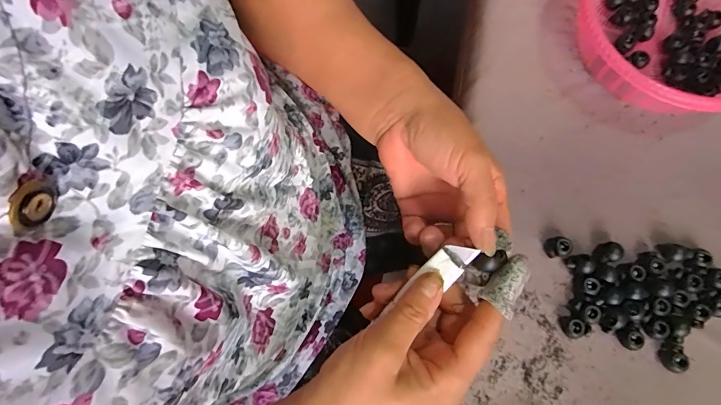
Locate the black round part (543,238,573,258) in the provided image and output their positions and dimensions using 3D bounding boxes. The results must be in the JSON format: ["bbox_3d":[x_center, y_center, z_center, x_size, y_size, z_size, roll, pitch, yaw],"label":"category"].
[{"bbox_3d":[0.153,0.035,0.301,0.018,0.012,0.015,-5,75,0],"label":"black round part"}]

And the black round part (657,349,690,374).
[{"bbox_3d":[0.224,0.114,0.277,0.015,0.010,0.015,0,75,1],"label":"black round part"}]

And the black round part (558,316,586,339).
[{"bbox_3d":[0.156,0.092,0.285,0.014,0.010,0.015,0,75,1],"label":"black round part"}]

